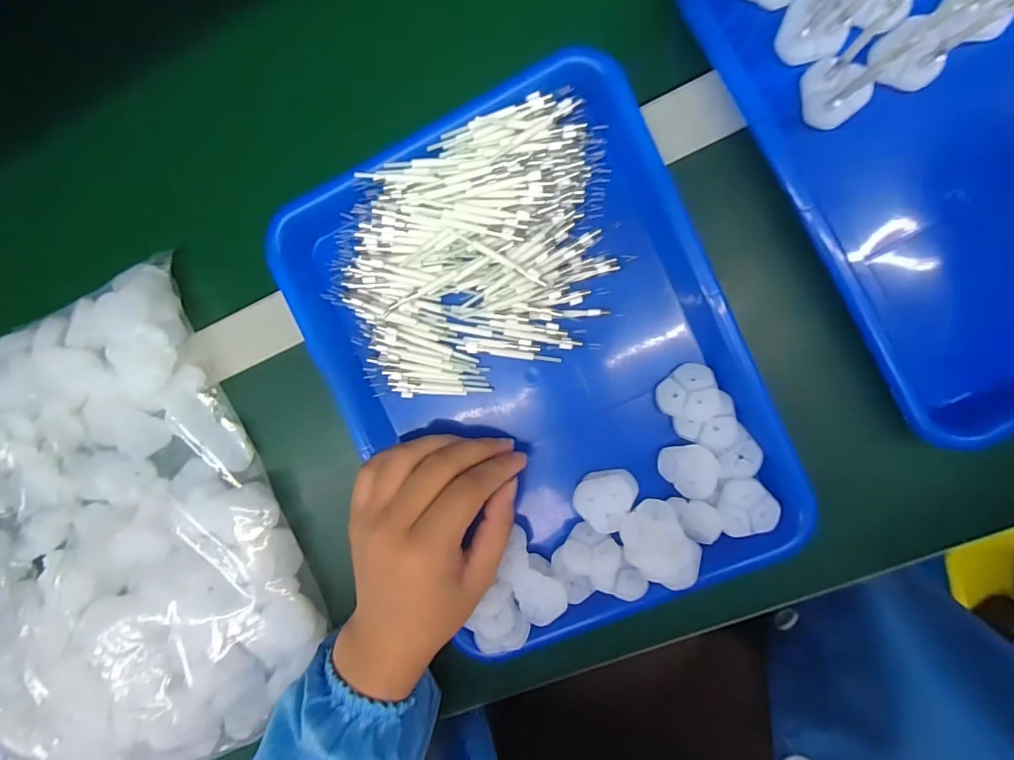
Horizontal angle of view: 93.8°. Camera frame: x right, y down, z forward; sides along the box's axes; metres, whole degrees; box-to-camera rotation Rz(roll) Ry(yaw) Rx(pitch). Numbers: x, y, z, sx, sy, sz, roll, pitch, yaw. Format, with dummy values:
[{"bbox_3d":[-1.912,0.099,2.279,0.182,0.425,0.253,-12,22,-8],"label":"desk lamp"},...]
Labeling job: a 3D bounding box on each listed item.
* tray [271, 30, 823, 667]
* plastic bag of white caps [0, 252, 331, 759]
[{"bbox_3d":[0.019,-0.005,0.308,0.244,0.035,0.325,-26,92,8],"label":"tray"},{"bbox_3d":[-0.309,0.129,0.343,0.285,0.059,0.337,-25,92,8],"label":"plastic bag of white caps"}]

